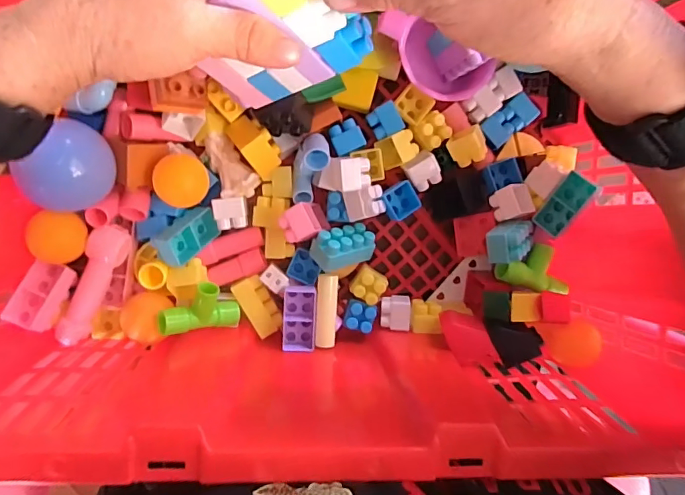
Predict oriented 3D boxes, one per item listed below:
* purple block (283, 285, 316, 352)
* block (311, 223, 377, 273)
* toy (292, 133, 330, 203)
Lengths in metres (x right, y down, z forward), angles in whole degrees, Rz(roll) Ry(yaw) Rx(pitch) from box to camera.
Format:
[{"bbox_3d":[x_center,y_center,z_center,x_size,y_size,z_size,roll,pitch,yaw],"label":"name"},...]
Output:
[{"bbox_3d":[-0.033,0.055,0.371,0.025,0.017,0.049,3,94,-7],"label":"purple block"},{"bbox_3d":[0.001,0.000,0.362,0.046,0.019,0.028,-16,59,-35],"label":"block"},{"bbox_3d":[-0.025,-0.059,0.359,0.022,0.026,0.050,20,134,-8],"label":"toy"}]

